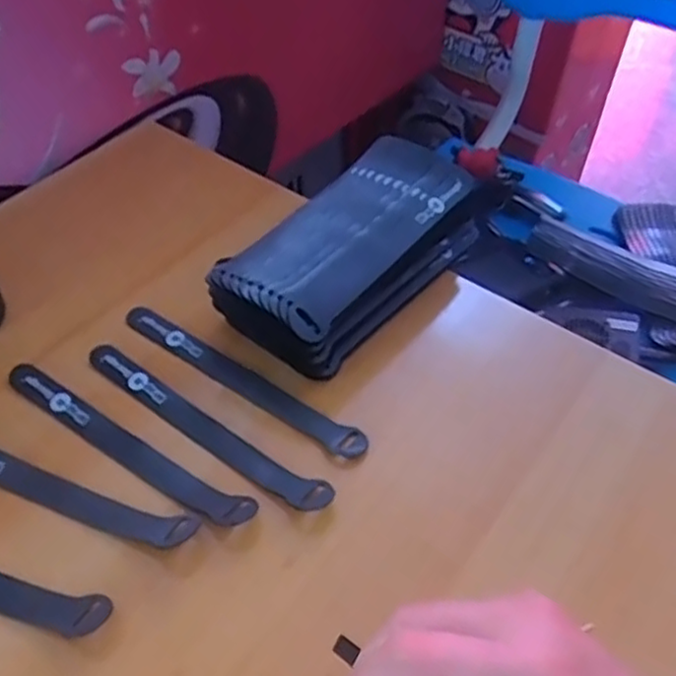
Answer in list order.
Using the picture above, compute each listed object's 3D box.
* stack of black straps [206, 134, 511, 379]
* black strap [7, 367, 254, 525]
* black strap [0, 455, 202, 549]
[{"bbox_3d":[0.015,-0.066,0.505,0.098,0.060,0.222,31,56,22],"label":"stack of black straps"},{"bbox_3d":[-0.133,0.061,0.432,0.194,0.012,0.023,28,54,20],"label":"black strap"},{"bbox_3d":[-0.171,0.081,0.409,0.192,0.018,0.023,17,51,12],"label":"black strap"}]

